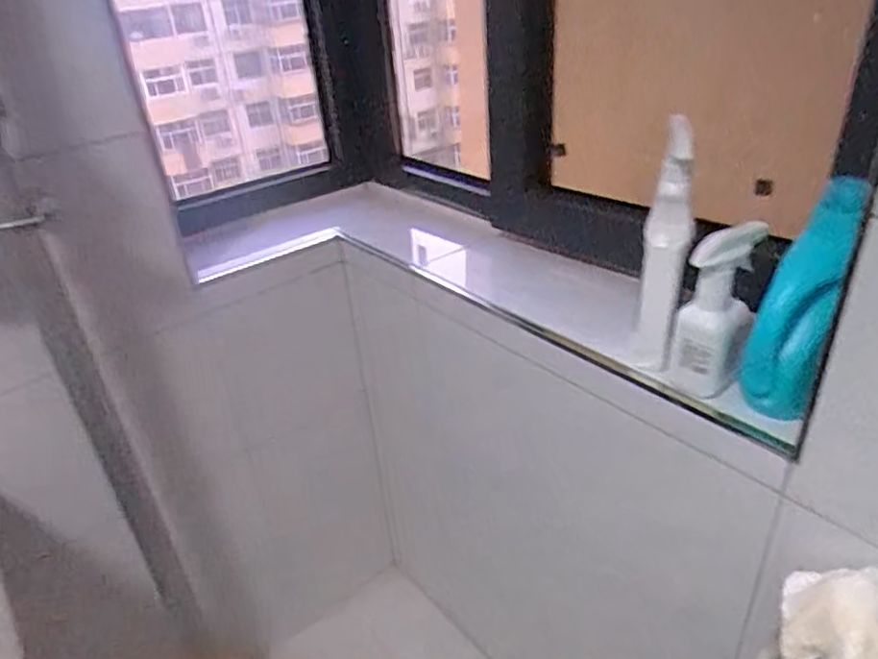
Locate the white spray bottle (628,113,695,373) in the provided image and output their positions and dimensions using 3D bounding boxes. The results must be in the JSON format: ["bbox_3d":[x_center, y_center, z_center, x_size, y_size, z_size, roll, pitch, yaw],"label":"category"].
[{"bbox_3d":[0.248,-0.084,0.712,0.049,0.265,0.072,7,34,19],"label":"white spray bottle"}]

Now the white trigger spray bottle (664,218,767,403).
[{"bbox_3d":[0.289,-0.020,0.684,0.075,0.179,0.059,10,35,23],"label":"white trigger spray bottle"}]

